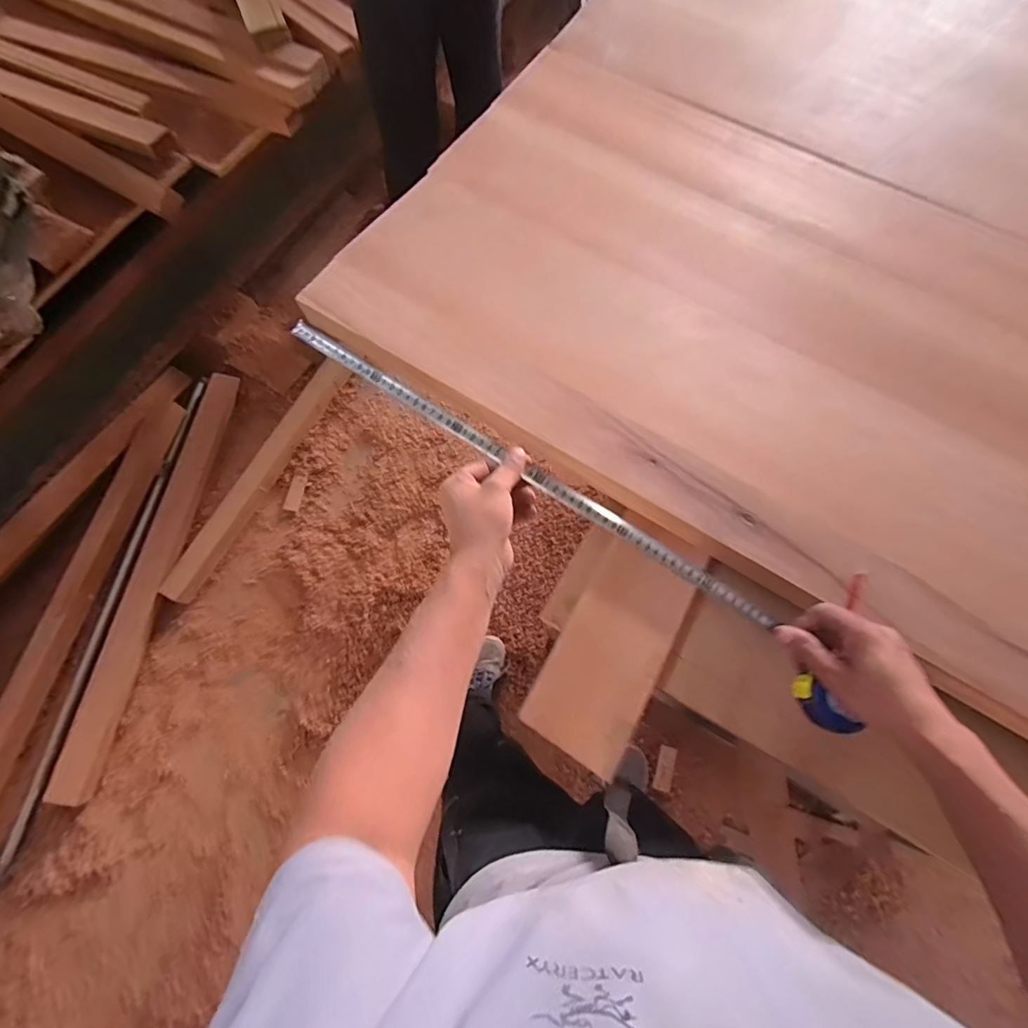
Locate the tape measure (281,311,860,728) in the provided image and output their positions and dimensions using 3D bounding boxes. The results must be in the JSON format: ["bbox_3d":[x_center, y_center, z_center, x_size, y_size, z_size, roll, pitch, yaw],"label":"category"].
[{"bbox_3d":[0.047,-0.010,0.480,0.646,0.033,0.059,35,78,5],"label":"tape measure"}]

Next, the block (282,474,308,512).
[{"bbox_3d":[-0.716,-0.069,1.602,0.050,0.011,0.123,9,73,4],"label":"block"}]

